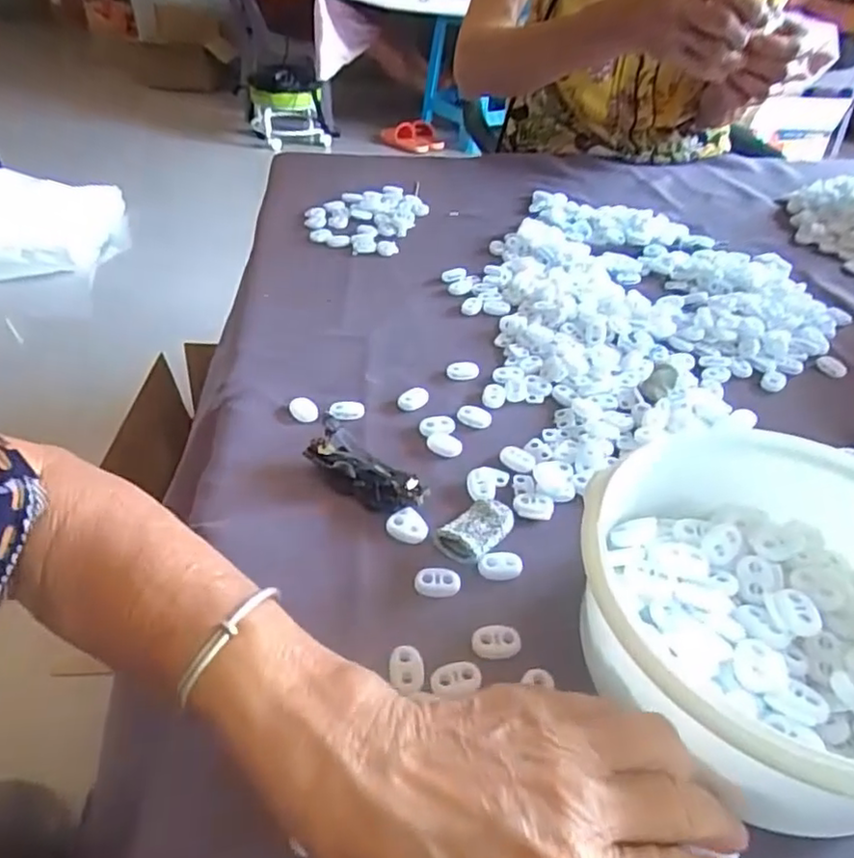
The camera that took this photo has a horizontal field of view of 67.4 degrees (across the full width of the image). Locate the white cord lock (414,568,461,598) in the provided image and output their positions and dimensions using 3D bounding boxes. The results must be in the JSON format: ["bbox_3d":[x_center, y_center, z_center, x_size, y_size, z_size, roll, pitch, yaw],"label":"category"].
[{"bbox_3d":[0.005,0.077,0.321,0.023,0.009,0.012,3,41,1],"label":"white cord lock"}]

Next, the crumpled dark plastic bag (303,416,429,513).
[{"bbox_3d":[-0.037,0.025,0.365,0.076,0.023,0.022,29,48,28],"label":"crumpled dark plastic bag"}]

